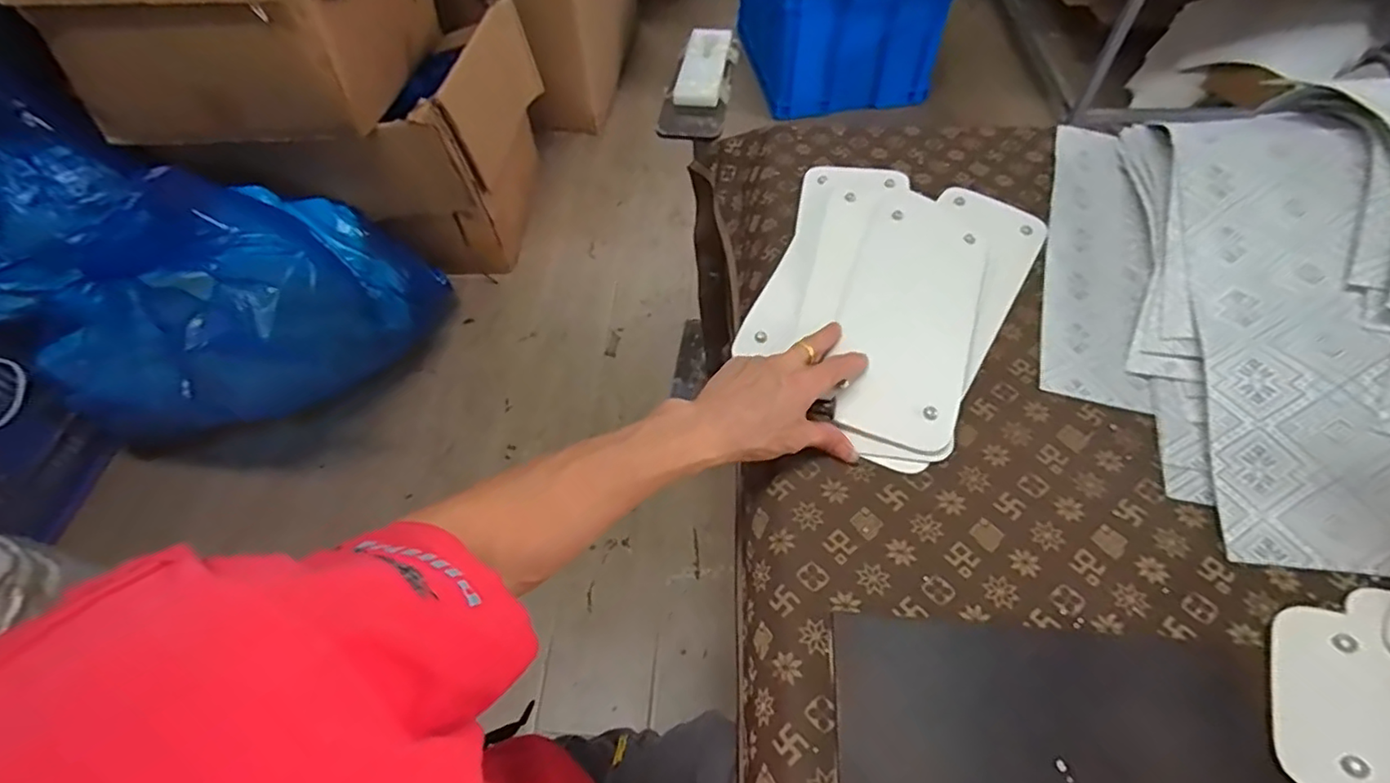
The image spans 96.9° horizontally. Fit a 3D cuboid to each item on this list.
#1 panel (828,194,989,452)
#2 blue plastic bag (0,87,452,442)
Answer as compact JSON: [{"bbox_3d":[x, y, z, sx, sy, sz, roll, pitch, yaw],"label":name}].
[{"bbox_3d":[0.210,-0.085,0.597,0.123,0.009,0.306,19,58,9],"label":"panel"},{"bbox_3d":[-1.066,-0.169,1.152,1.179,0.469,0.492,-6,53,-35],"label":"blue plastic bag"}]

